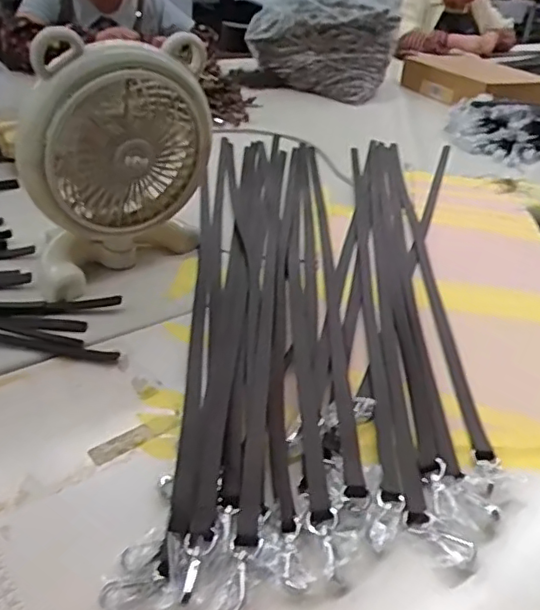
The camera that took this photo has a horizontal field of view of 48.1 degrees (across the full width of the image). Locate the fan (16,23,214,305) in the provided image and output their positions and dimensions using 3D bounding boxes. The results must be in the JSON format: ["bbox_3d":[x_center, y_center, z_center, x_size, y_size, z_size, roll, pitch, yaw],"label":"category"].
[{"bbox_3d":[-0.178,-0.162,0.725,0.210,0.282,0.149,-11,36,-24],"label":"fan"}]

